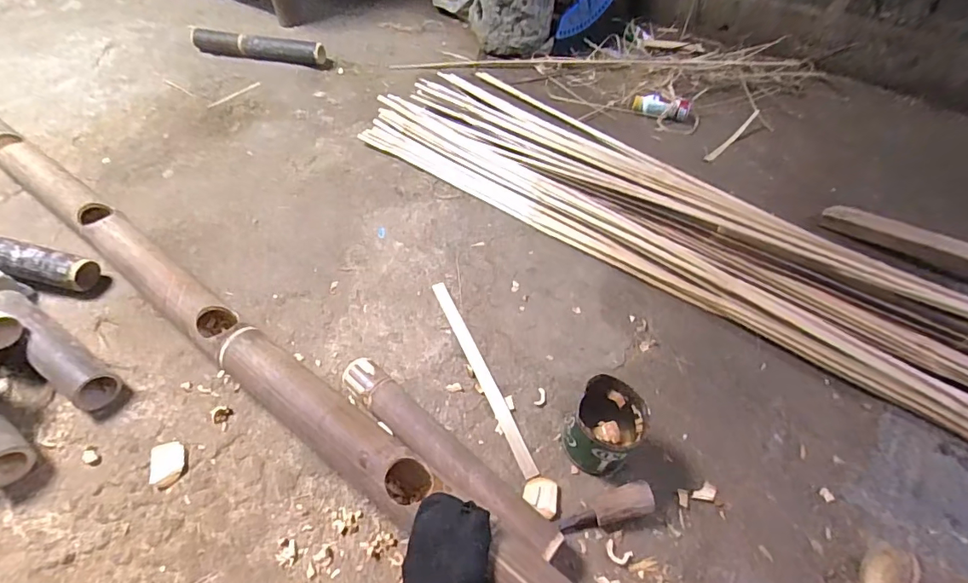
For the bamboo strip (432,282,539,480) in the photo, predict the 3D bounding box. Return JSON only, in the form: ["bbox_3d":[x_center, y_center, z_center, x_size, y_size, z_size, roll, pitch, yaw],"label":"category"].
[{"bbox_3d":[-0.008,0.130,0.815,0.023,0.005,0.391,-19,53,-15],"label":"bamboo strip"}]

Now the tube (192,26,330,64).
[{"bbox_3d":[-0.696,-0.747,1.481,0.420,0.072,0.054,6,51,5],"label":"tube"}]

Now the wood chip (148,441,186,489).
[{"bbox_3d":[-0.467,0.253,0.710,0.045,0.006,0.065,-14,52,-12],"label":"wood chip"}]

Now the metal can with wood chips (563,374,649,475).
[{"bbox_3d":[0.173,0.196,0.695,0.096,0.104,0.104,0,50,0],"label":"metal can with wood chips"}]

